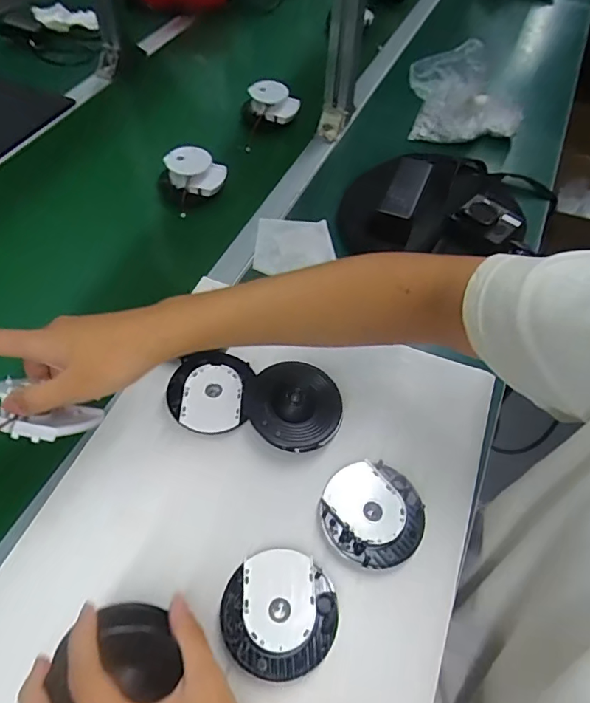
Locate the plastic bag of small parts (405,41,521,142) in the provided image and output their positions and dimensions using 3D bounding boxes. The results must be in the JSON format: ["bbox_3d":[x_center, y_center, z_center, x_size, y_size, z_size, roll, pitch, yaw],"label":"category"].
[{"bbox_3d":[0.282,-0.417,0.792,0.190,0.130,0.062,-3,56,-5],"label":"plastic bag of small parts"}]

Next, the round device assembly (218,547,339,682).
[{"bbox_3d":[-0.013,0.225,0.421,0.094,0.038,0.093,1,56,-2],"label":"round device assembly"}]

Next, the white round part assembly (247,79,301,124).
[{"bbox_3d":[-0.037,-0.423,0.827,0.089,0.044,0.046,10,56,4],"label":"white round part assembly"}]

